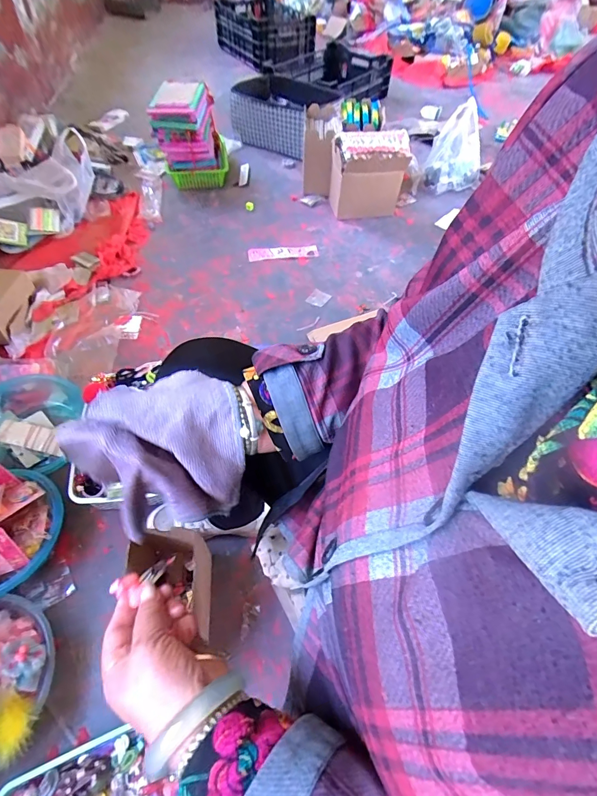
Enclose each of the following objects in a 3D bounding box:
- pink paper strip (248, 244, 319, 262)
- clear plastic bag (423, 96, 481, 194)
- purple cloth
[{"bbox_3d":[-0.052,-0.497,1.289,0.235,0.007,0.063,-4,55,-6],"label":"pink paper strip"},{"bbox_3d":[0.632,-0.993,1.499,0.218,0.240,0.173,18,55,10],"label":"clear plastic bag"},{"bbox_3d":[-0.120,0.050,0.328,0.140,0.128,0.040,-10,11,-17],"label":"purple cloth"}]

